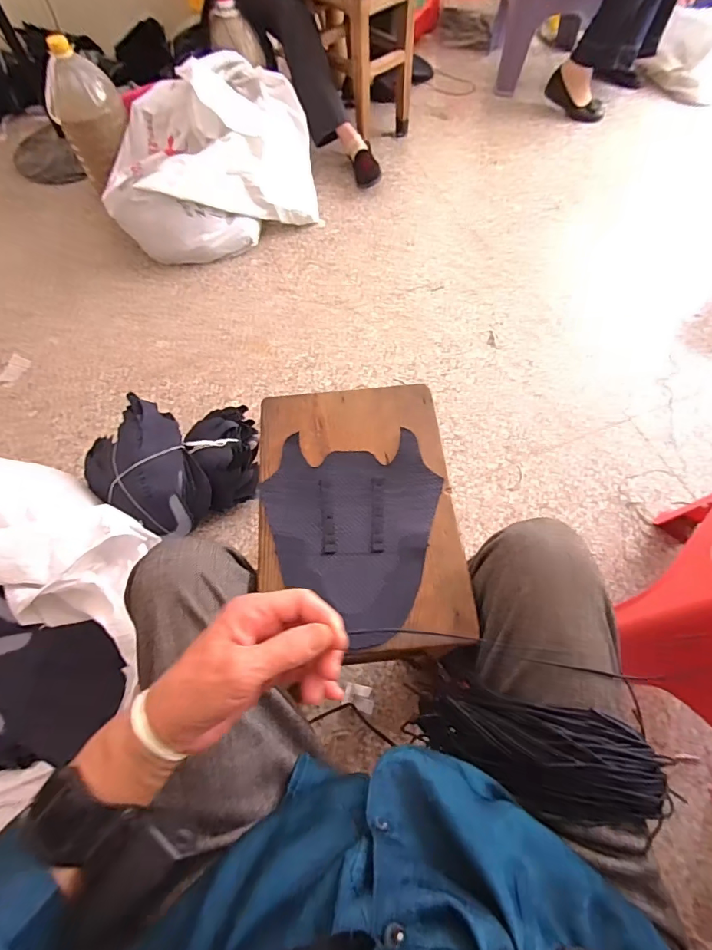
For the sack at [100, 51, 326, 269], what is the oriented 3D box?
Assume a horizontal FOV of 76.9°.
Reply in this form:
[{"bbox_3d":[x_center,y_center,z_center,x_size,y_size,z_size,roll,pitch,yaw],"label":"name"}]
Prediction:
[{"bbox_3d":[-0.421,-0.910,1.309,0.581,0.315,0.478,-10,63,-2],"label":"sack"}]

